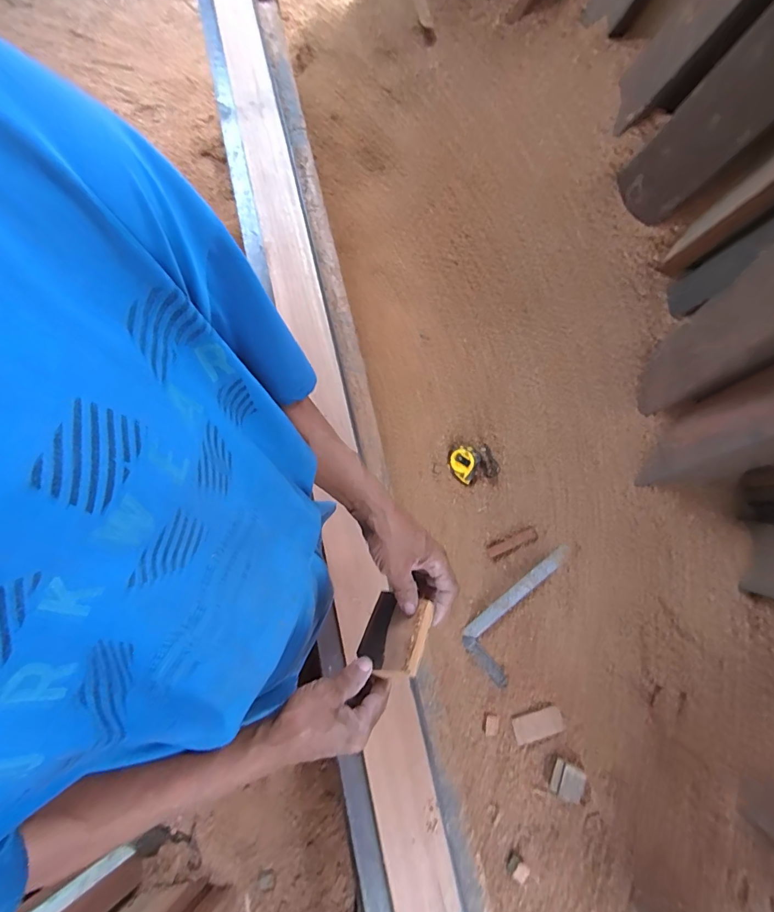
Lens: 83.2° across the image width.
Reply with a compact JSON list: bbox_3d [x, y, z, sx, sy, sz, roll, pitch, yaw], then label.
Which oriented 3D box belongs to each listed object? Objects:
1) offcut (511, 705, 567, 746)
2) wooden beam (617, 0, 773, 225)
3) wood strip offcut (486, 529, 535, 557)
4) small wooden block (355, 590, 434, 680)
[{"bbox_3d":[0.311,0.554,0.899,0.104,0.011,0.053,-14,74,-3],"label":"offcut"},{"bbox_3d":[0.541,-0.547,0.652,0.063,0.418,0.157,-7,72,-26],"label":"wooden beam"},{"bbox_3d":[0.268,0.189,0.944,0.113,0.009,0.021,-31,74,18],"label":"wood strip offcut"},{"bbox_3d":[0.010,0.198,0.486,0.017,0.085,0.080,45,55,-30],"label":"small wooden block"}]

